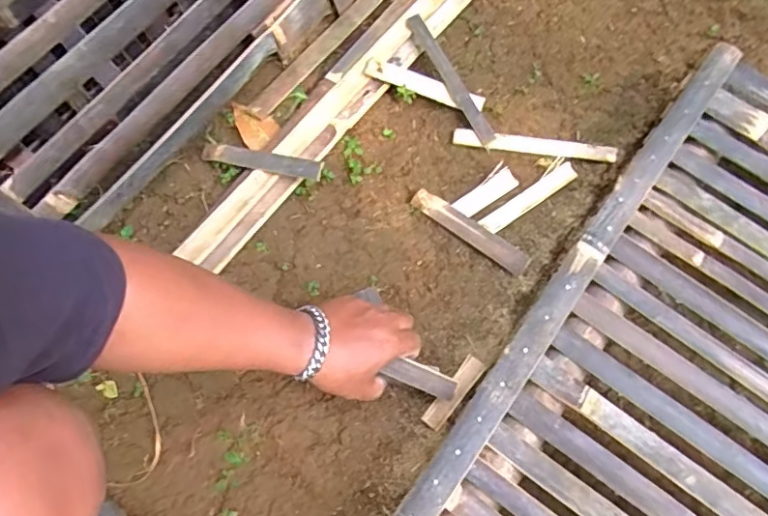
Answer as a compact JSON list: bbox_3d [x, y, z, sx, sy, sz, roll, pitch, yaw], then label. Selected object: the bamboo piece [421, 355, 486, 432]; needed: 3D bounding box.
[{"bbox_3d":[0.074,0.143,0.570,0.022,0.014,0.087,37,76,14],"label":"bamboo piece"}]

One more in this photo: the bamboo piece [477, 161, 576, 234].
[{"bbox_3d":[0.175,-0.072,0.647,0.136,0.004,0.022,-34,73,-10],"label":"bamboo piece"}]

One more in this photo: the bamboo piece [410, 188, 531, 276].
[{"bbox_3d":[0.100,-0.032,0.627,0.152,0.019,0.027,36,75,14],"label":"bamboo piece"}]

